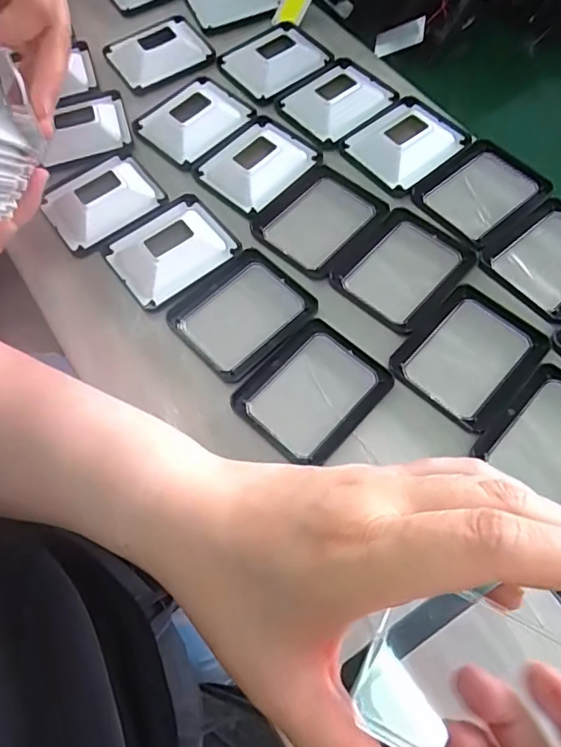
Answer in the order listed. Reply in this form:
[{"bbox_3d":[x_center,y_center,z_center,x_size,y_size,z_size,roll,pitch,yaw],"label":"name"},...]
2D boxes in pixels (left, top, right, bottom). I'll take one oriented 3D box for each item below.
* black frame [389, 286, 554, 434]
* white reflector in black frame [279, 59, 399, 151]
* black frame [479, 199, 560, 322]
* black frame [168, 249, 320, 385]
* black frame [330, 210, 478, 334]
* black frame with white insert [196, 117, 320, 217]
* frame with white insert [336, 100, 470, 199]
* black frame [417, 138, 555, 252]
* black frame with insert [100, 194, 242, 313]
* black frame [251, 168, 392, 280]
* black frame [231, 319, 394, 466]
[{"bbox_3d":[0.117,-0.013,0.321,0.068,0.004,0.083,39,72,18],"label":"black frame"},{"bbox_3d":[0.046,-0.225,0.418,0.087,0.013,0.070,-39,70,-15],"label":"white reflector in black frame"},{"bbox_3d":[0.183,-0.080,0.347,0.083,0.007,0.071,-38,70,-15],"label":"black frame"},{"bbox_3d":[-0.025,-0.039,0.342,0.082,0.005,0.071,-41,71,-16],"label":"black frame"},{"bbox_3d":[0.083,-0.072,0.352,0.068,0.004,0.085,42,73,18],"label":"black frame"},{"bbox_3d":[-0.017,-0.161,0.393,0.081,0.014,0.069,-42,71,-16],"label":"black frame with white insert"},{"bbox_3d":[0.095,-0.177,0.391,0.088,0.014,0.068,-40,70,-15],"label":"frame with white insert"},{"bbox_3d":[0.144,-0.131,0.374,0.085,0.004,0.069,-39,70,-15],"label":"black frame"},{"bbox_3d":[-0.075,-0.088,0.358,0.080,0.013,0.067,-35,69,-14],"label":"black frame with insert"},{"bbox_3d":[0.028,-0.110,0.373,0.071,0.005,0.083,39,72,18],"label":"black frame"},{"bbox_3d":[0.019,0.011,0.317,0.069,0.007,0.080,41,72,18],"label":"black frame"}]

